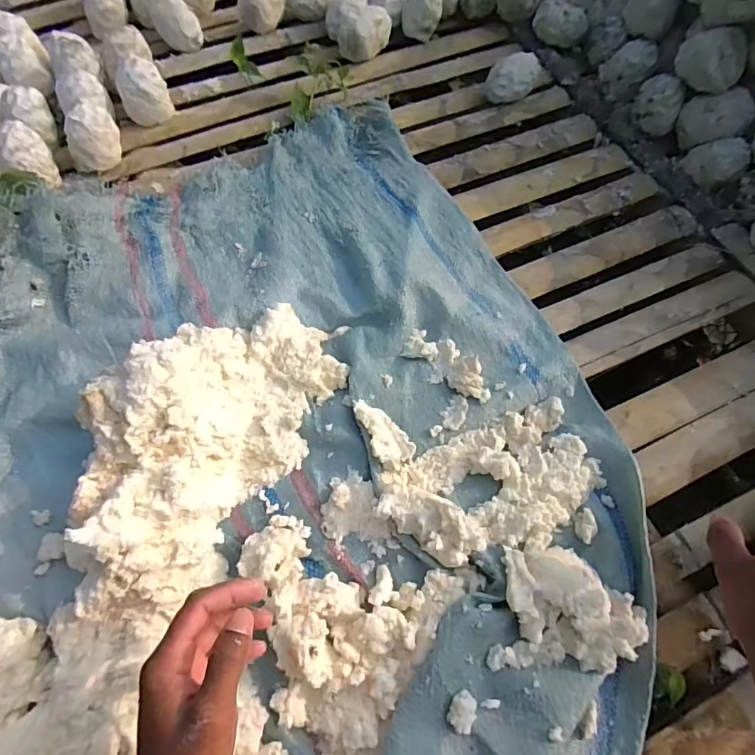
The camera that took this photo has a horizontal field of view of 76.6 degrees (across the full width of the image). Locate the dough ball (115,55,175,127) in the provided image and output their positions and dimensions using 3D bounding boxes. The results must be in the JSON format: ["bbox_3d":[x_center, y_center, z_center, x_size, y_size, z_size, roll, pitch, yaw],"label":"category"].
[{"bbox_3d":[-0.338,-0.411,0.689,0.064,0.077,0.059,1,65,-1],"label":"dough ball"}]

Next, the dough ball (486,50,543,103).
[{"bbox_3d":[0.204,-0.447,0.723,0.071,0.053,0.069,18,65,7],"label":"dough ball"}]

